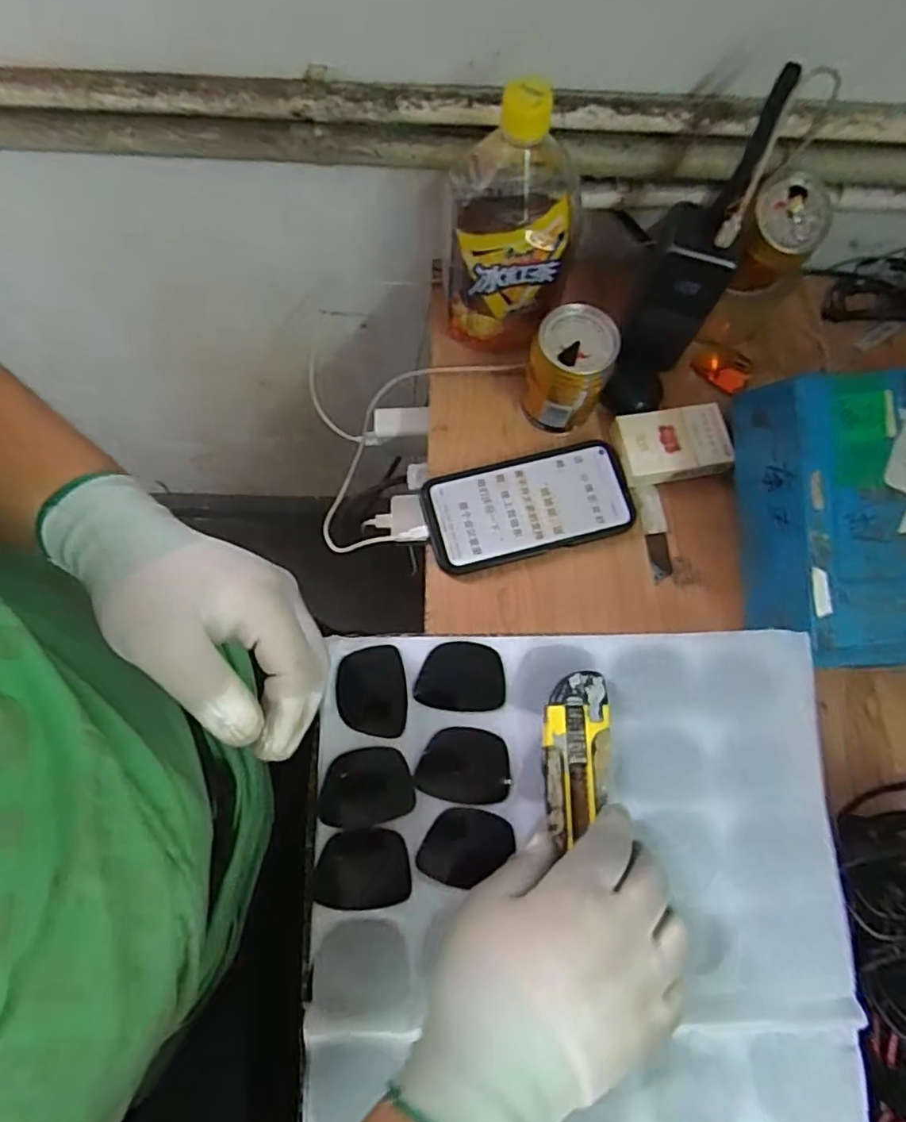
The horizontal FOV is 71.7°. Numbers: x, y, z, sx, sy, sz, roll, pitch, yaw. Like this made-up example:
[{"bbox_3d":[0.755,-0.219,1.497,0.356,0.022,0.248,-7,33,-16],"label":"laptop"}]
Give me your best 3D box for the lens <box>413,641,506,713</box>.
[{"bbox_3d":[0.005,0.072,0.392,0.054,0.004,0.042,0,74,-2],"label":"lens"}]

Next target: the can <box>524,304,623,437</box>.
[{"bbox_3d":[0.089,-0.147,0.494,0.059,0.092,0.064,1,74,-2],"label":"can"}]

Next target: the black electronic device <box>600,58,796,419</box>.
[{"bbox_3d":[0.173,-0.212,0.467,0.058,0.238,0.059,23,49,5],"label":"black electronic device"}]

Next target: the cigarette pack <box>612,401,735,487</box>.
[{"bbox_3d":[0.179,-0.094,0.518,0.091,0.029,0.057,-10,74,-5],"label":"cigarette pack"}]

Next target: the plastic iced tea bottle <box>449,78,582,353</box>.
[{"bbox_3d":[0.044,-0.250,0.459,0.093,0.188,0.103,8,74,0],"label":"plastic iced tea bottle"}]

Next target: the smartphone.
[{"bbox_3d":[0.061,-0.043,0.505,0.163,0.016,0.078,-14,75,-6],"label":"smartphone"}]

